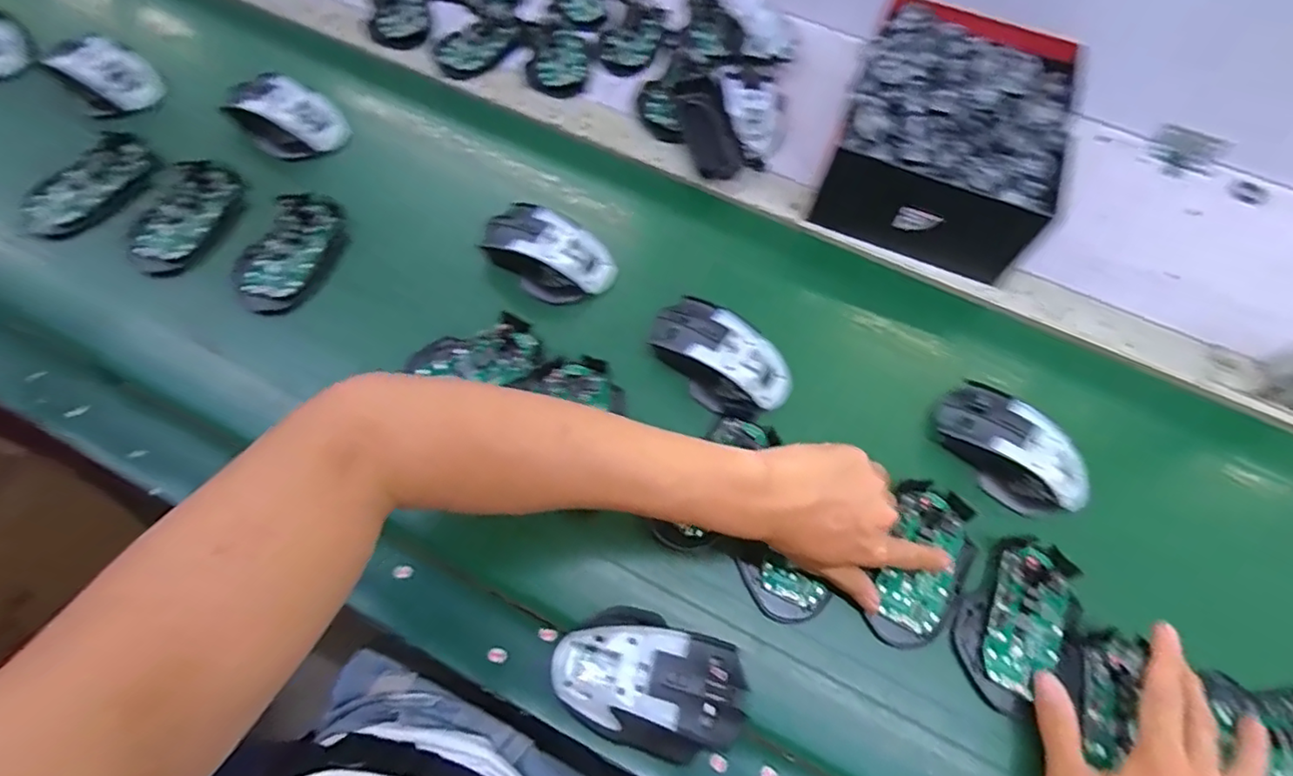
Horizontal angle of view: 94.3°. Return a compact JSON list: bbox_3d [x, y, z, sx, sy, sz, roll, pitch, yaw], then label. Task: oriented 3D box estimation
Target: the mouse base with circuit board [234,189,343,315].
[{"bbox_3d":[-0.304,-0.119,0.510,0.056,0.016,0.114,19,66,8],"label":"mouse base with circuit board"}]

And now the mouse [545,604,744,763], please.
[{"bbox_3d":[0.001,0.182,0.370,0.119,0.035,0.075,17,66,7],"label":"mouse"}]

